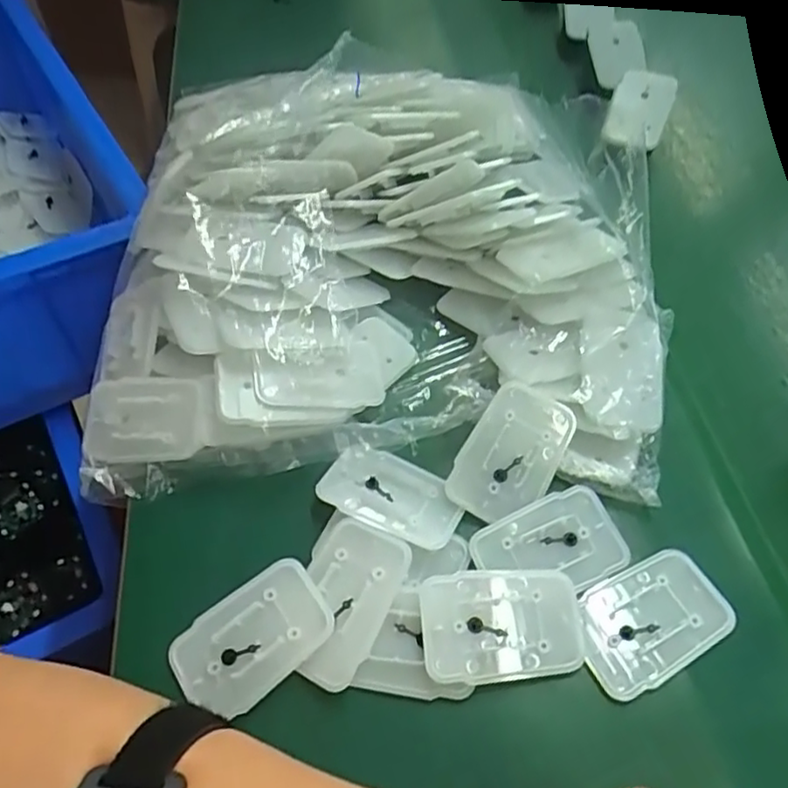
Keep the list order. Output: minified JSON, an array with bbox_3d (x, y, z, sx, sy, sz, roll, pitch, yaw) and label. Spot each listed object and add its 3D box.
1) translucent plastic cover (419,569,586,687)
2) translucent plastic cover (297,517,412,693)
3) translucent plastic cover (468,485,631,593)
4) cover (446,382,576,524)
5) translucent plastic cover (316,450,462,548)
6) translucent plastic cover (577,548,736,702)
[{"bbox_3d":[0.047,0.098,0.281,0.068,0.005,0.044,-3,54,-5],"label":"translucent plastic cover"},{"bbox_3d":[-0.022,0.088,0.286,0.041,0.008,0.070,23,56,14],"label":"translucent plastic cover"},{"bbox_3d":[0.073,0.071,0.302,0.067,0.009,0.043,-18,57,-15],"label":"translucent plastic cover"},{"bbox_3d":[0.058,0.029,0.319,0.044,0.006,0.068,27,82,4],"label":"cover"},{"bbox_3d":[-0.001,0.049,0.320,0.068,0.007,0.038,23,56,14],"label":"translucent plastic cover"},{"bbox_3d":[0.113,0.099,0.286,0.067,0.009,0.044,-20,57,-16],"label":"translucent plastic cover"}]

